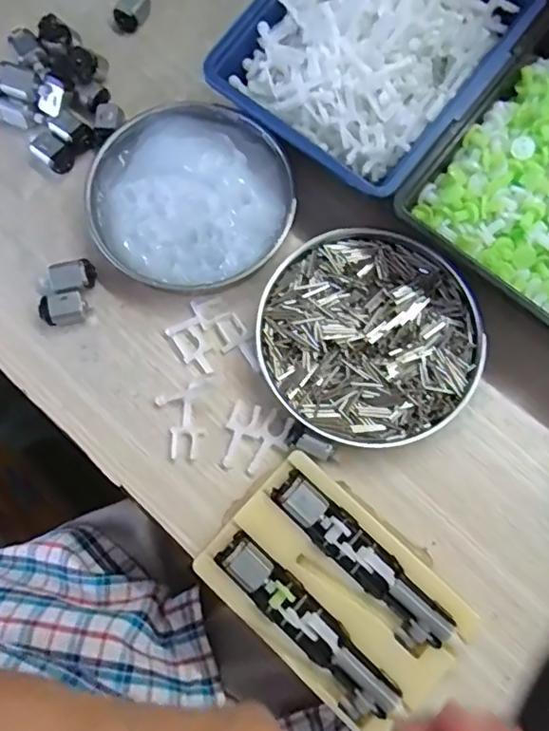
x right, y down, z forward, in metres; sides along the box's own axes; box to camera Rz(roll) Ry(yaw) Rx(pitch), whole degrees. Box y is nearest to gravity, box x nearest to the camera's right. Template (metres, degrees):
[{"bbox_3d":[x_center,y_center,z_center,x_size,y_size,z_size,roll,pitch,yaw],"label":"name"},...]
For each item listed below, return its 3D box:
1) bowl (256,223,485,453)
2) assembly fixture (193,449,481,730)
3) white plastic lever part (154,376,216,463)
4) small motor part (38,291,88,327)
[{"bbox_3d":[0.058,-0.018,0.351,0.128,0.022,0.135,0,77,0],"label":"bowl"},{"bbox_3d":[0.033,0.126,0.313,0.134,0.022,0.088,43,80,9],"label":"assembly fixture"},{"bbox_3d":[-0.050,0.034,0.345,0.039,0.011,0.044,-19,78,-5],"label":"white plastic lever part"},{"bbox_3d":[-0.135,-0.036,0.360,0.029,0.015,0.017,-13,77,-3],"label":"small motor part"}]

